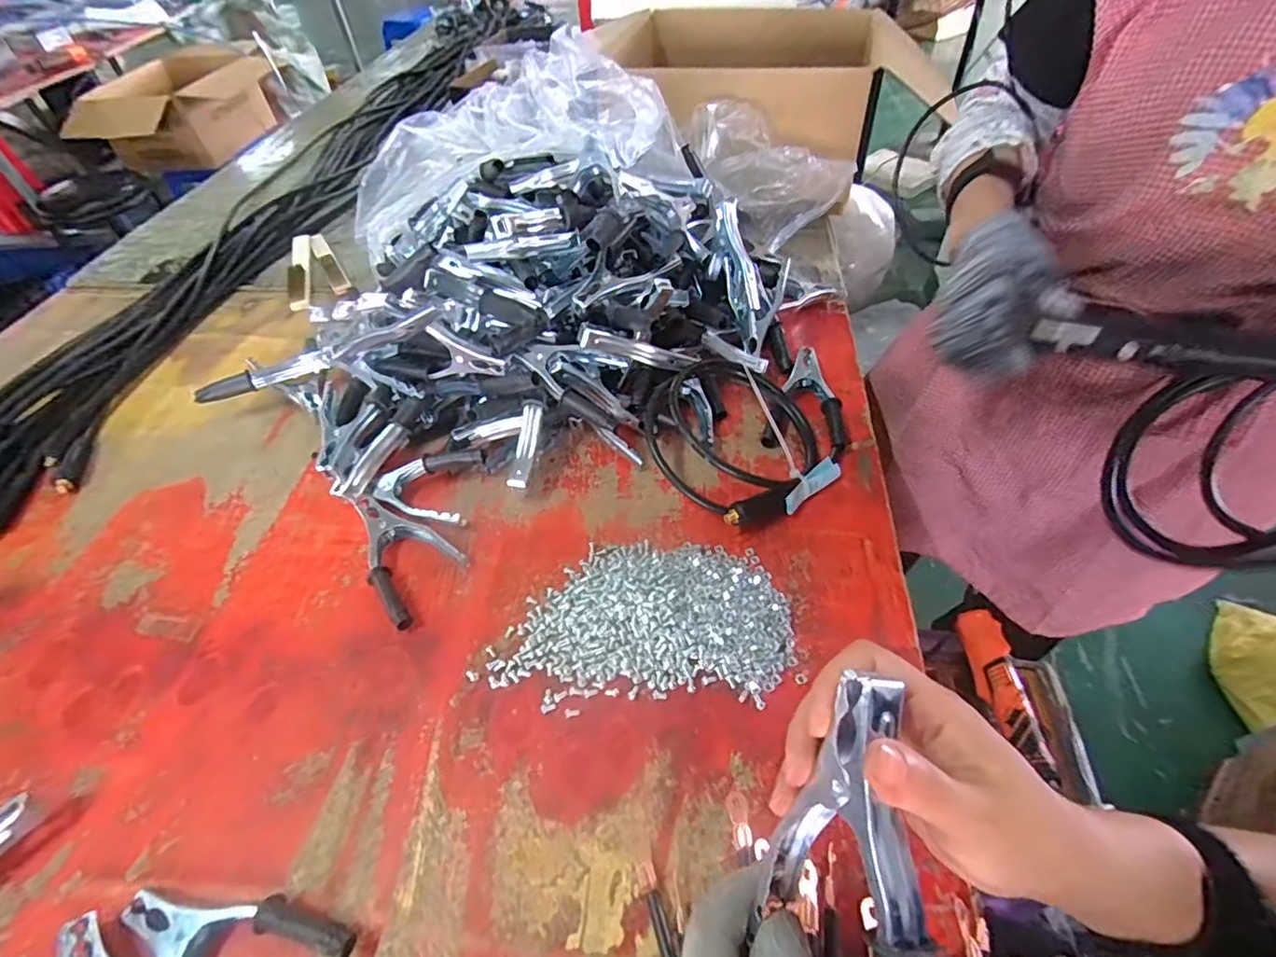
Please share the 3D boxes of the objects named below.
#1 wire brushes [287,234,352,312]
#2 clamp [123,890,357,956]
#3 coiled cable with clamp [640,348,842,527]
[{"bbox_3d":[-0.516,-0.332,0.897,0.087,0.019,0.190,-27,53,-16],"label":"wire brushes"},{"bbox_3d":[-0.254,0.294,0.353,0.144,0.026,0.079,17,54,18],"label":"clamp"},{"bbox_3d":[0.128,-0.061,0.591,0.242,0.067,0.181,-38,57,-24],"label":"coiled cable with clamp"}]

